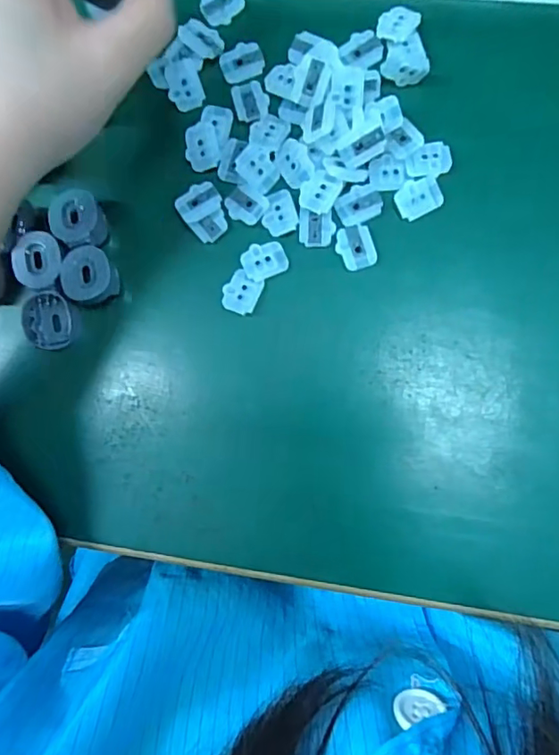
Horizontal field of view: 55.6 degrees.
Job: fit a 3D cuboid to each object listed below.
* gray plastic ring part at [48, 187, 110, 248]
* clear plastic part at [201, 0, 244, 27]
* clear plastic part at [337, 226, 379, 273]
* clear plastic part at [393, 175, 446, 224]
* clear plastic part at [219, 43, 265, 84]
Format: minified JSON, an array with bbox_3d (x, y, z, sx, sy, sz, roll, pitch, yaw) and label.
[{"bbox_3d":[-0.101,-0.080,0.270,0.025,0.015,0.029,-42,82,0],"label":"gray plastic ring part"},{"bbox_3d":[-0.031,-0.196,0.279,0.023,0.004,0.018,-42,82,0],"label":"clear plastic part"},{"bbox_3d":[0.037,-0.064,0.257,0.017,0.004,0.022,-21,83,3],"label":"clear plastic part"},{"bbox_3d":[0.068,-0.088,0.259,0.022,0.005,0.016,-27,82,2],"label":"clear plastic part"},{"bbox_3d":[-0.019,-0.163,0.271,0.022,0.004,0.019,-18,83,4],"label":"clear plastic part"}]

